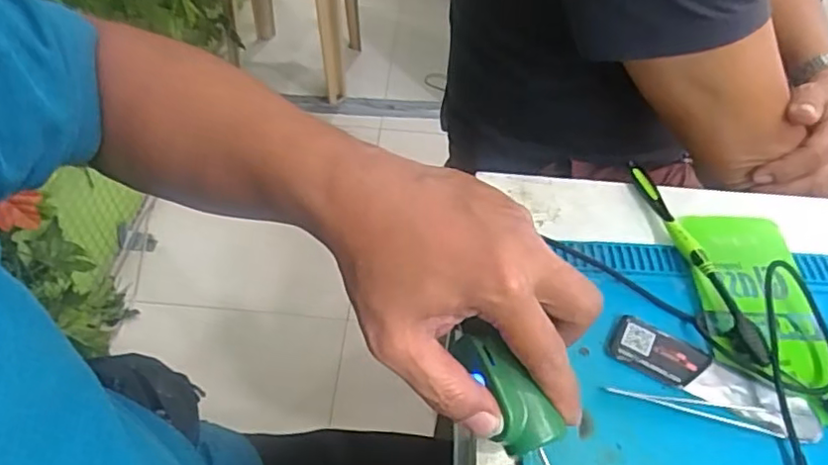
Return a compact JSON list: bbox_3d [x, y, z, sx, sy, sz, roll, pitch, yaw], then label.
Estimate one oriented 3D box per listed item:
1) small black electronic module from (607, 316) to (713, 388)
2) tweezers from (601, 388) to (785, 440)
[{"bbox_3d":[0.148,0.073,0.368,0.055,0.005,0.033,24,53,17],"label":"small black electronic module"},{"bbox_3d":[0.158,0.099,0.346,0.098,0.005,0.015,10,50,5],"label":"tweezers"}]

